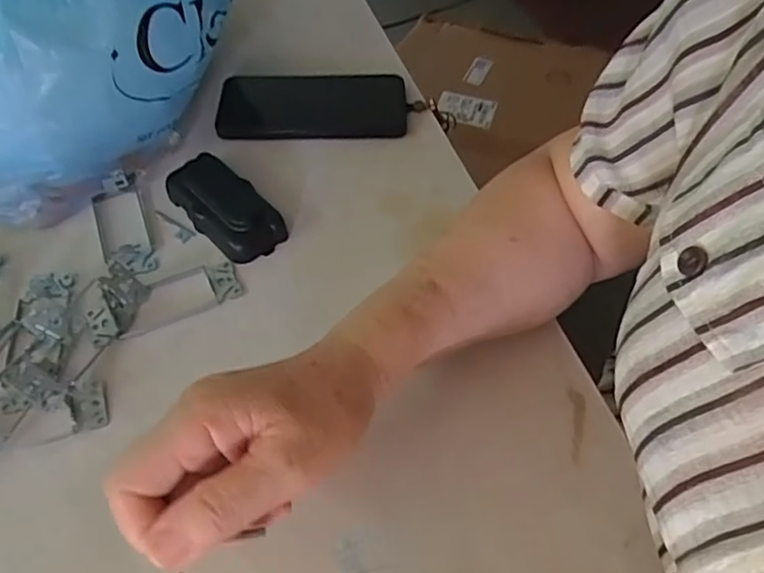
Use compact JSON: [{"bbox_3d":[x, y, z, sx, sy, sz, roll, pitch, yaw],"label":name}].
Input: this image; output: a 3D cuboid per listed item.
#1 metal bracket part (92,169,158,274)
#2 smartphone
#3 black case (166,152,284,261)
[{"bbox_3d":[-0.203,-0.052,0.473,0.038,0.022,0.100,-18,57,-13],"label":"metal bracket part"},{"bbox_3d":[-0.062,-0.166,0.559,0.164,0.011,0.084,0,55,0],"label":"smartphone"},{"bbox_3d":[-0.123,-0.065,0.479,0.052,0.026,0.106,-37,63,-23],"label":"black case"}]

